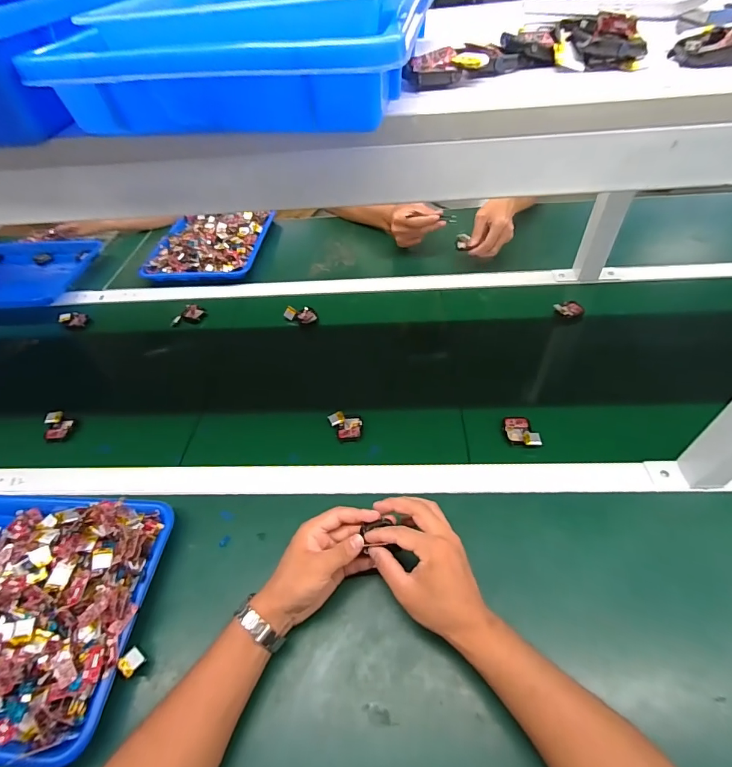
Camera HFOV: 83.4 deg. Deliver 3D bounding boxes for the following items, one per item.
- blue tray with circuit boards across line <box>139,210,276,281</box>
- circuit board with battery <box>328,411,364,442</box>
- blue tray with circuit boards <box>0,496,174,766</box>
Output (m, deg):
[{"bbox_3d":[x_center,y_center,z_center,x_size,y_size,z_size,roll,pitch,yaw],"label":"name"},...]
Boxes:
[{"bbox_3d":[-0.363,-0.320,0.969,0.246,0.053,0.244,-1,49,5],"label":"blue tray with circuit boards across line"},{"bbox_3d":[-0.030,0.064,0.610,0.049,0.006,0.043,0,65,-2],"label":"circuit board with battery"},{"bbox_3d":[-0.412,0.253,0.470,0.338,0.068,0.257,0,49,6],"label":"blue tray with circuit boards"}]

